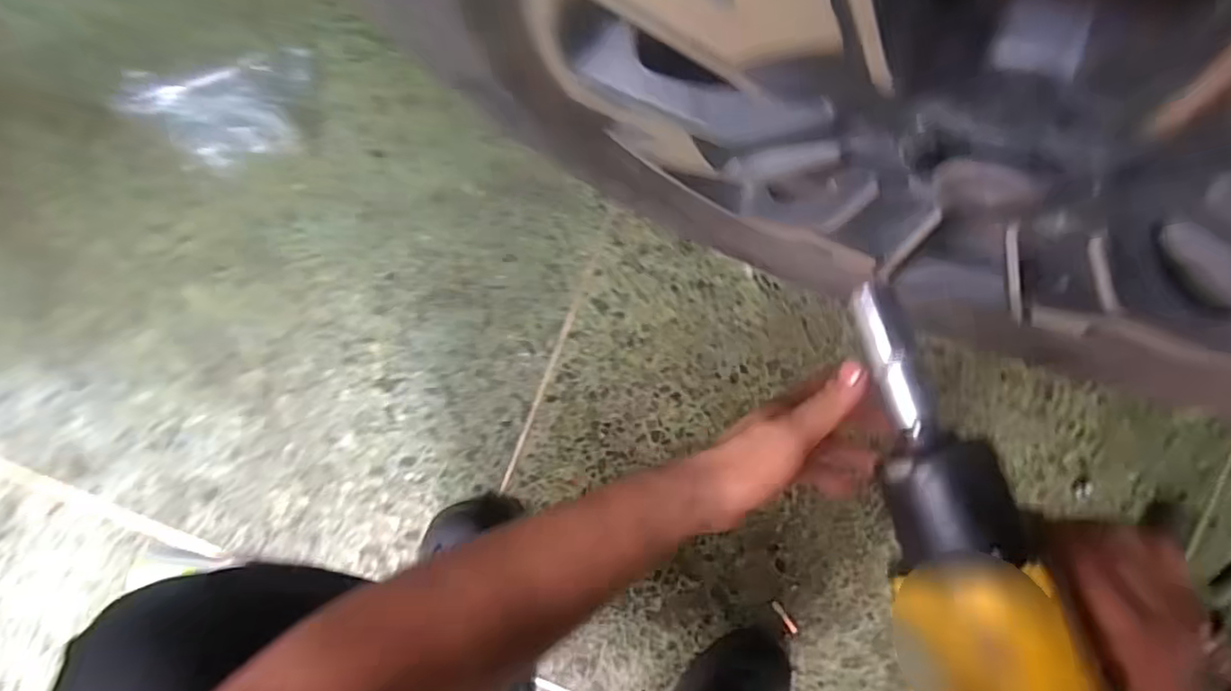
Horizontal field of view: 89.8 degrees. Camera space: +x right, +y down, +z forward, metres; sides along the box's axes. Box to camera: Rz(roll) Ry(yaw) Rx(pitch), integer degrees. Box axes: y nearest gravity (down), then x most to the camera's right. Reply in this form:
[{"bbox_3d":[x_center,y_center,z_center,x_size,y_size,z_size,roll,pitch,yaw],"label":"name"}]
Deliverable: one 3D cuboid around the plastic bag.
[{"bbox_3d":[-0.505,-0.310,0.792,0.231,0.027,0.157,-16,90,1],"label":"plastic bag"}]

